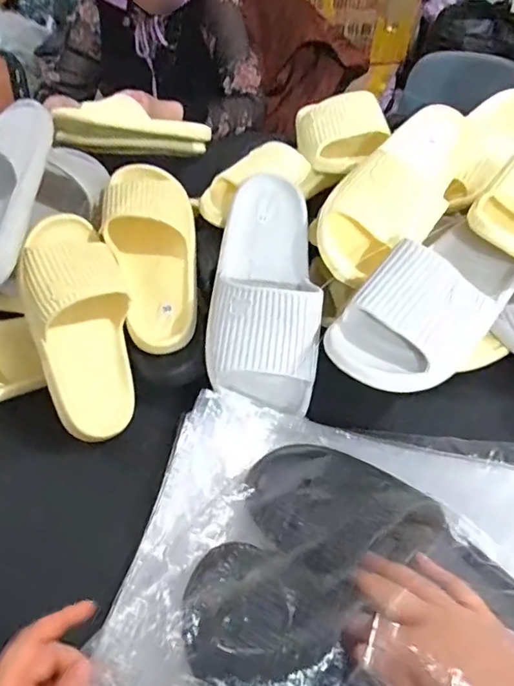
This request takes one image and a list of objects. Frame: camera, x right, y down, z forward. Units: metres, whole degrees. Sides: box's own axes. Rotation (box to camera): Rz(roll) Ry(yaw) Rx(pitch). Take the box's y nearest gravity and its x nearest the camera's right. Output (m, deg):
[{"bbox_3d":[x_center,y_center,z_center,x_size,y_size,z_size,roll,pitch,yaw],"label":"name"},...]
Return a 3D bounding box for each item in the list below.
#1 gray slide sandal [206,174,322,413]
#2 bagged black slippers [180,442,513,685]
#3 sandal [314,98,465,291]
[{"bbox_3d":[0.008,-0.058,0.535,0.116,0.059,0.253,0,71,6],"label":"gray slide sandal"},{"bbox_3d":[0.070,0.171,0.345,0.241,0.070,0.200,25,54,27],"label":"bagged black slippers"},{"bbox_3d":[0.157,-0.170,0.547,0.102,0.065,0.253,29,71,29],"label":"sandal"}]

